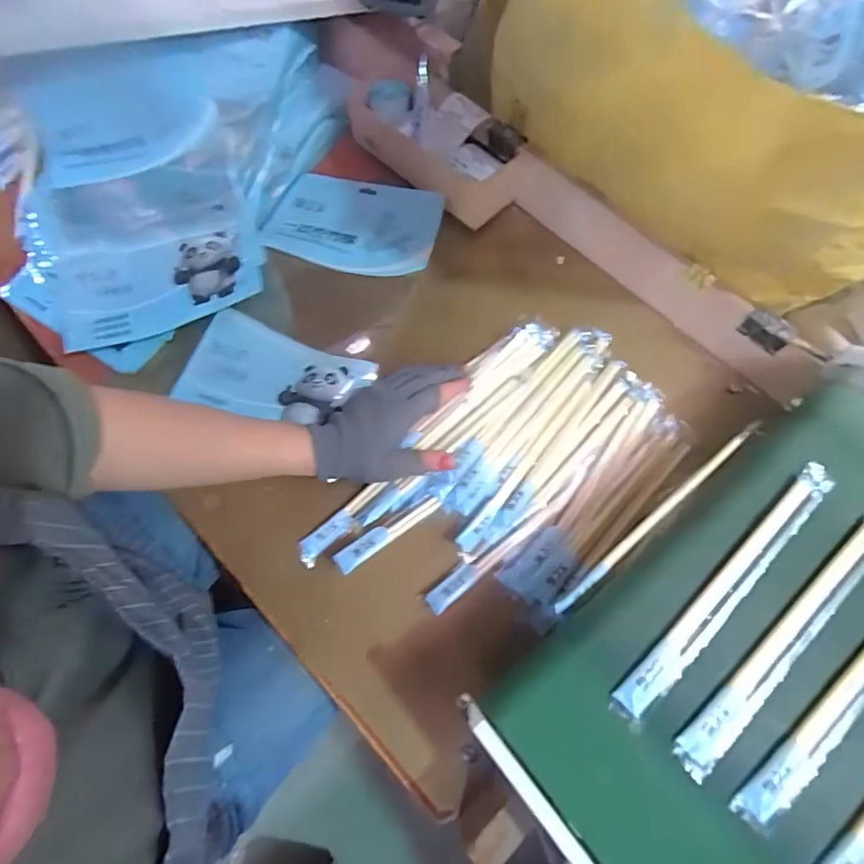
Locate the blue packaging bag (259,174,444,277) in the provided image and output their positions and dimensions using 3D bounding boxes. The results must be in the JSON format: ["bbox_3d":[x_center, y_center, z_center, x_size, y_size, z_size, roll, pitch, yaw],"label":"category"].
[{"bbox_3d":[-0.091,-0.240,0.593,0.190,0.034,0.111,16,72,6],"label":"blue packaging bag"}]

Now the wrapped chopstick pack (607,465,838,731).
[{"bbox_3d":[0.204,0.106,0.354,0.227,0.005,0.021,-42,75,-13],"label":"wrapped chopstick pack"}]

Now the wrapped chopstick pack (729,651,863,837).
[{"bbox_3d":[0.277,0.165,0.336,0.229,0.009,0.024,-39,74,-12],"label":"wrapped chopstick pack"}]

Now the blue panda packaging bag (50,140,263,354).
[{"bbox_3d":[-0.297,-0.199,0.547,0.204,0.025,0.215,-19,71,-5],"label":"blue panda packaging bag"}]

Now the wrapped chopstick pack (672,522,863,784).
[{"bbox_3d":[0.242,0.133,0.345,0.231,0.005,0.023,-42,75,-12],"label":"wrapped chopstick pack"}]

